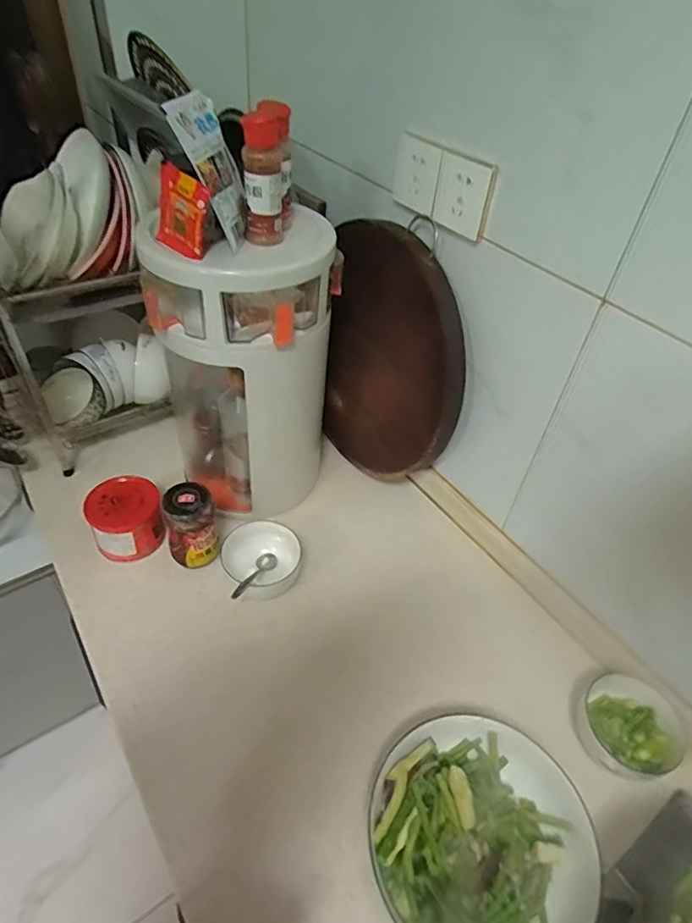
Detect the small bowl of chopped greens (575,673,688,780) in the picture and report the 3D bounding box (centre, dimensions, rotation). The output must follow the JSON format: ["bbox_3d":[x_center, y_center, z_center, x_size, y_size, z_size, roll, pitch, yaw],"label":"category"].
[{"bbox_3d":[0.332,0.309,0.630,0.102,0.042,0.117,30,49,22],"label":"small bowl of chopped greens"}]

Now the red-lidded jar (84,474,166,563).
[{"bbox_3d":[-0.307,0.081,0.756,0.091,0.088,0.090,3,45,-3],"label":"red-lidded jar"}]

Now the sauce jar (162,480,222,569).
[{"bbox_3d":[-0.212,0.093,0.742,0.060,0.130,0.065,3,45,-3],"label":"sauce jar"}]

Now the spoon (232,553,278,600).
[{"bbox_3d":[-0.121,0.152,0.718,0.023,0.025,0.121,14,10,8],"label":"spoon"}]

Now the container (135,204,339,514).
[{"bbox_3d":[-0.143,-0.136,0.765,0.209,0.400,0.218,-7,46,-14],"label":"container"}]

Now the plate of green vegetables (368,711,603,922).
[{"bbox_3d":[0.138,0.377,0.541,0.223,0.074,0.219,3,45,-3],"label":"plate of green vegetables"}]

